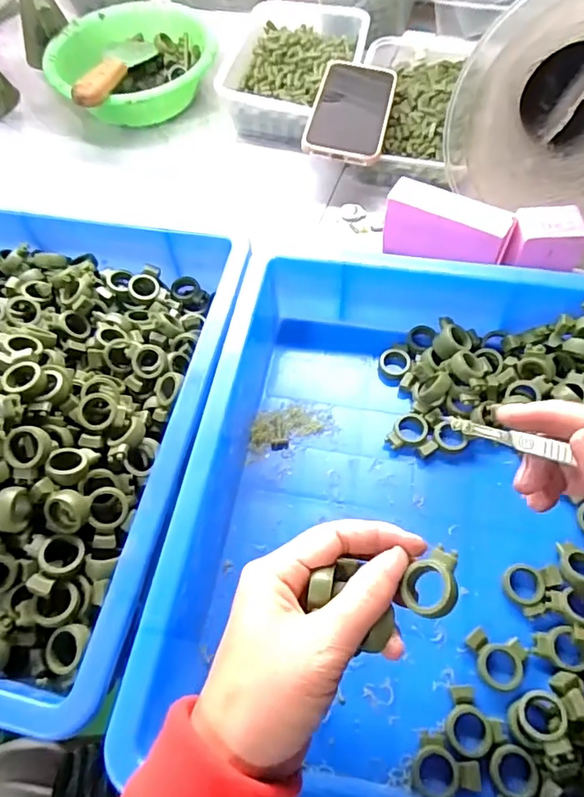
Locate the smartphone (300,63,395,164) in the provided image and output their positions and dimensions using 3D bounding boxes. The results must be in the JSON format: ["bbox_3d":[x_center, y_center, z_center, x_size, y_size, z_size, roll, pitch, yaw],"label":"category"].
[{"bbox_3d":[0.065,-0.309,0.549,0.079,0.016,0.175,11,58,4],"label":"smartphone"}]

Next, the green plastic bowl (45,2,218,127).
[{"bbox_3d":[-0.201,-0.418,0.649,0.188,0.060,0.182,-1,61,3],"label":"green plastic bowl"}]

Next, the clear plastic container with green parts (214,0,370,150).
[{"bbox_3d":[0.009,-0.410,0.644,0.154,0.059,0.231,7,62,7],"label":"clear plastic container with green parts"}]

